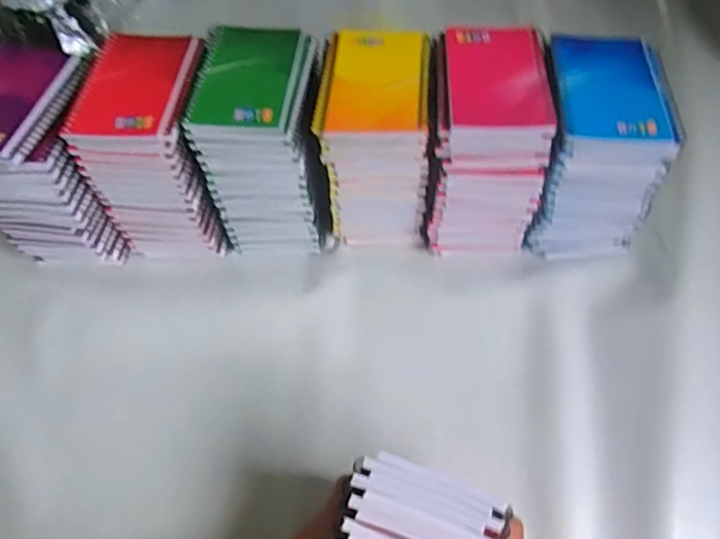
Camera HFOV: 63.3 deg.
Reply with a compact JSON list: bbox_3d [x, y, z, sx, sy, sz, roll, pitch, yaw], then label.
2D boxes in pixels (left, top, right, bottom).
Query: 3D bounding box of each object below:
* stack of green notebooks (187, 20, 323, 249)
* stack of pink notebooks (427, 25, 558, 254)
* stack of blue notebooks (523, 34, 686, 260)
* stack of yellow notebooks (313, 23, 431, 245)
[{"bbox_3d":[-0.087,-0.120,0.567,0.104,0.171,0.135,2,57,4],"label":"stack of green notebooks"},{"bbox_3d":[0.113,-0.117,0.547,0.094,0.161,0.136,3,56,3],"label":"stack of pink notebooks"},{"bbox_3d":[0.212,-0.111,0.545,0.101,0.160,0.135,4,57,6],"label":"stack of blue notebooks"},{"bbox_3d":[0.017,-0.121,0.559,0.095,0.161,0.126,3,57,4],"label":"stack of yellow notebooks"}]

